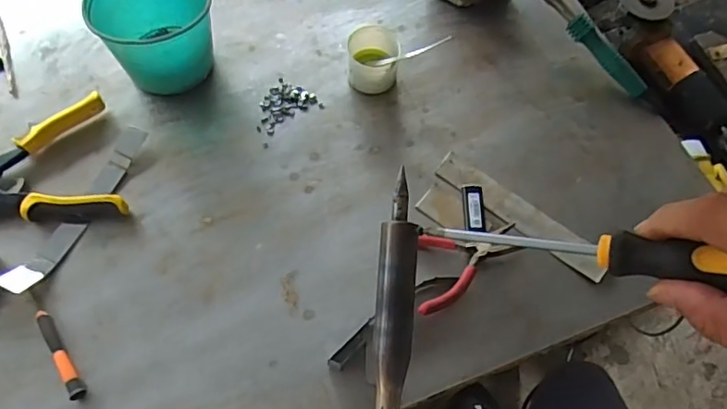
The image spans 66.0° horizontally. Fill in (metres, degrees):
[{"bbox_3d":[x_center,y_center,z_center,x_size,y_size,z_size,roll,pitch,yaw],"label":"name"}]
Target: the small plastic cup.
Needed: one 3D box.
[{"bbox_3d":[0.011,-0.178,0.699,0.062,0.056,0.065,2,63,-3],"label":"small plastic cup"}]

